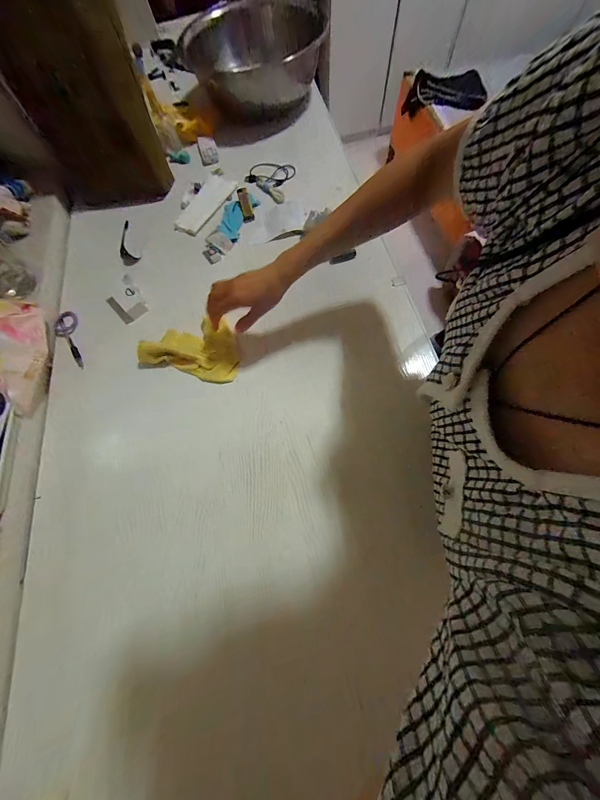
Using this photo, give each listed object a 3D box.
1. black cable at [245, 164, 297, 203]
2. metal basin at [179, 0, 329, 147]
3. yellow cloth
[{"bbox_3d":[-0.078,-0.528,0.643,0.108,0.012,0.114,13,75,9],"label":"black cable"},{"bbox_3d":[-0.108,-0.930,0.725,0.372,0.137,0.399,-2,73,5],"label":"metal basin"},{"bbox_3d":[-0.194,-0.097,0.489,0.169,0.034,0.107,9,72,5],"label":"yellow cloth"}]

